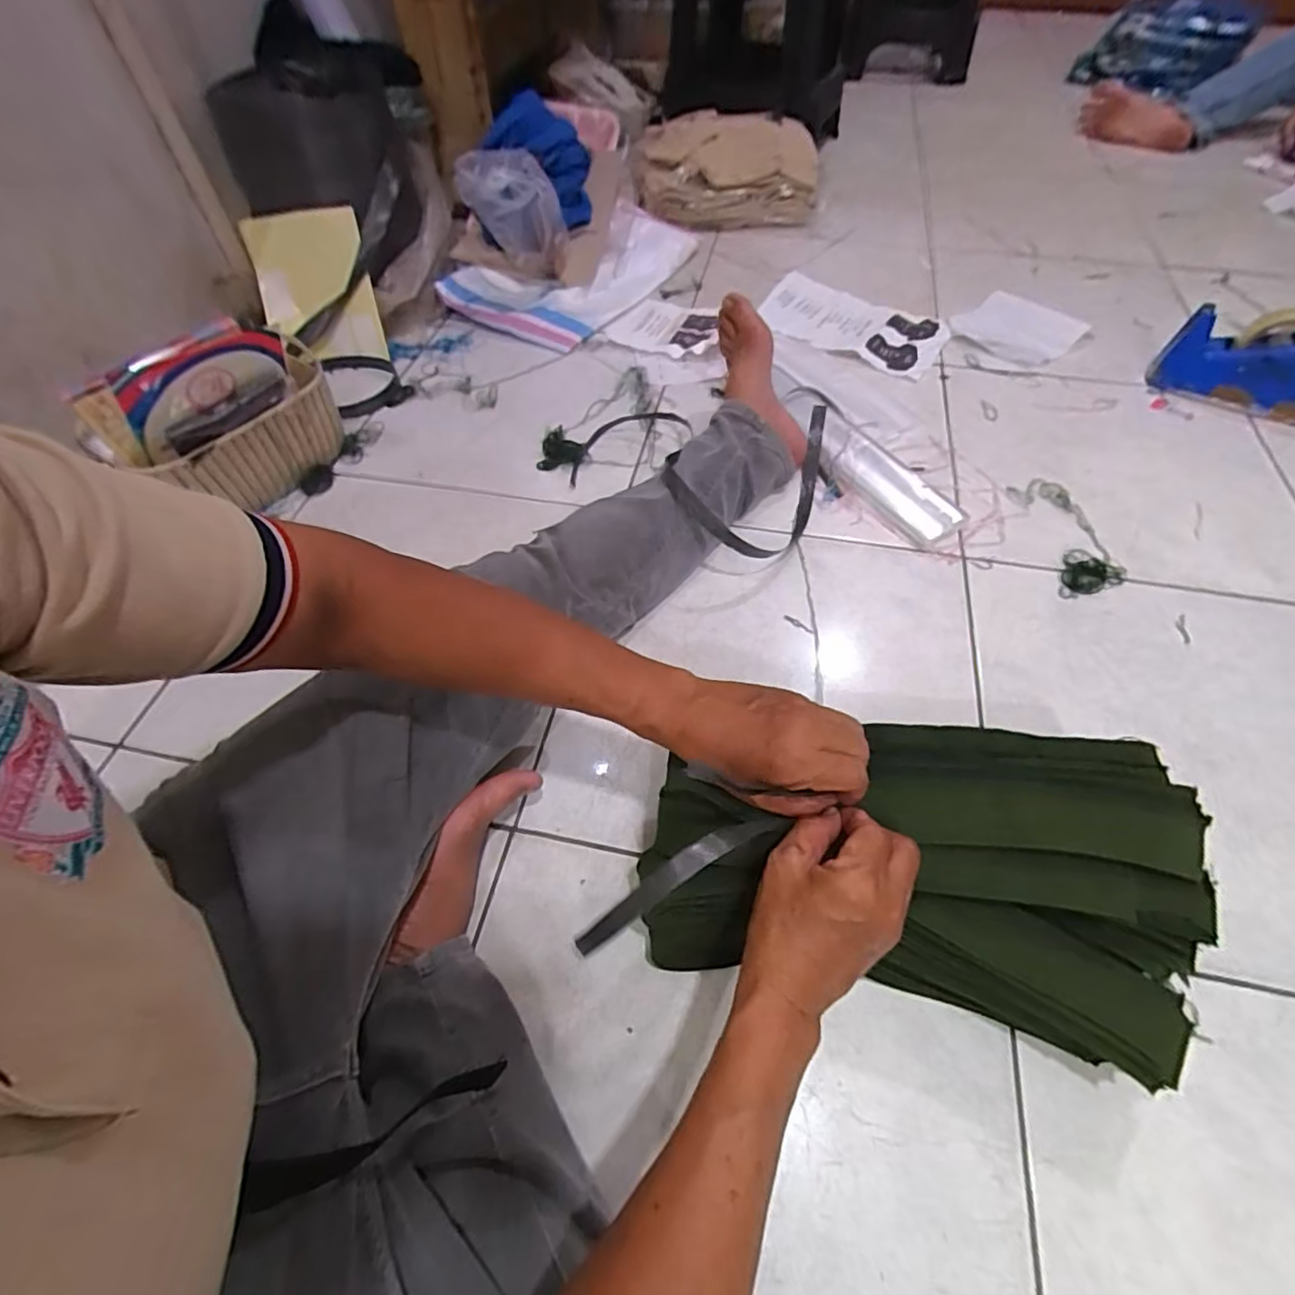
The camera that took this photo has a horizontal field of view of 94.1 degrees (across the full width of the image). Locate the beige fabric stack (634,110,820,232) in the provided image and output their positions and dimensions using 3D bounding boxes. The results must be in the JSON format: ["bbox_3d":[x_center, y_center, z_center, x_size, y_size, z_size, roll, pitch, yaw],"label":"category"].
[{"bbox_3d":[0.150,-0.920,1.166,0.333,0.132,0.177,0,57,2],"label":"beige fabric stack"}]

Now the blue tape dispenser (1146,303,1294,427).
[{"bbox_3d":[0.816,-0.383,0.809,0.204,0.101,0.070,24,61,17],"label":"blue tape dispenser"}]

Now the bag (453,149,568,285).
[{"bbox_3d":[-0.213,-0.686,0.973,0.152,0.179,0.107,-9,57,-3],"label":"bag"}]

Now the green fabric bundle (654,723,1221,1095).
[{"bbox_3d":[0.184,0.158,0.428,0.355,0.128,0.194,4,57,5],"label":"green fabric bundle"}]

